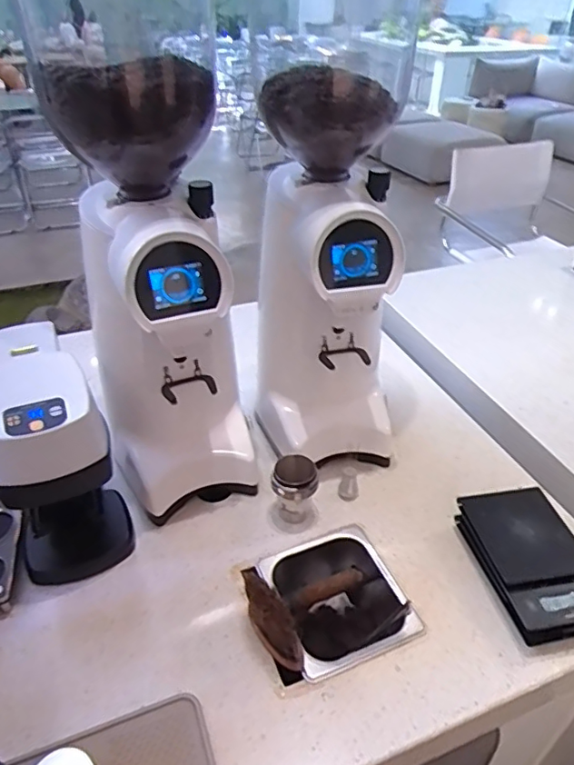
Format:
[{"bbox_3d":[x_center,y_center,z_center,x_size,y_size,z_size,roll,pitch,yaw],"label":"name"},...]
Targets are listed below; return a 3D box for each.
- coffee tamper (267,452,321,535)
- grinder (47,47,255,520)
[{"bbox_3d":[0.010,0.158,0.766,0.067,0.096,0.060,1,37,1],"label":"coffee tamper"},{"bbox_3d":[-0.176,-0.111,0.760,0.198,0.556,0.290,-12,38,-16],"label":"grinder"}]

